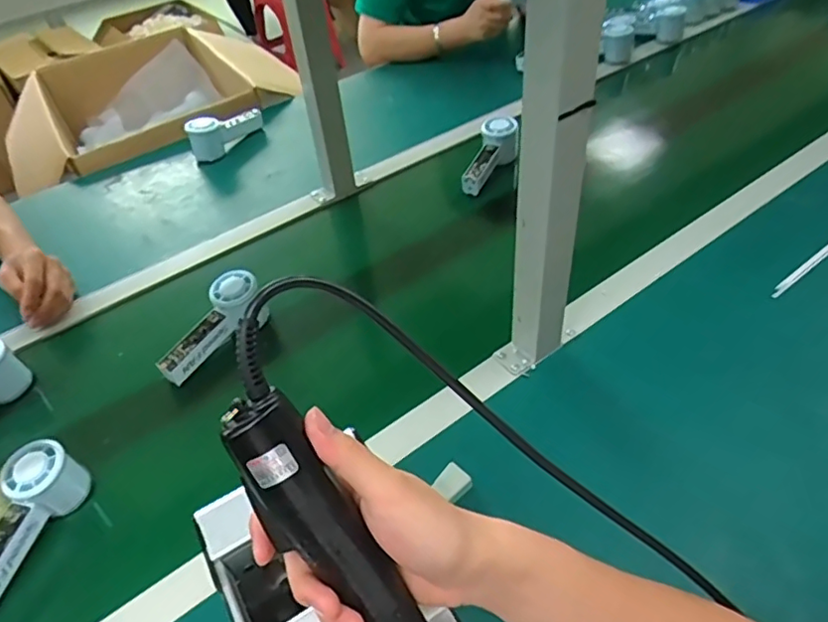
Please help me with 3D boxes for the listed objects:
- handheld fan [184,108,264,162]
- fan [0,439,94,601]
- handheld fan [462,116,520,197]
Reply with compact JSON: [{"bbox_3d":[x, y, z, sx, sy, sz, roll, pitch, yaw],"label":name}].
[{"bbox_3d":[-0.344,-0.331,1.072,0.051,0.077,0.146,22,52,23],"label":"handheld fan"},{"bbox_3d":[-0.369,0.197,0.539,0.051,0.064,0.145,11,49,15],"label":"fan"},{"bbox_3d":[0.114,-0.242,0.930,0.064,0.064,0.146,26,81,26],"label":"handheld fan"}]

